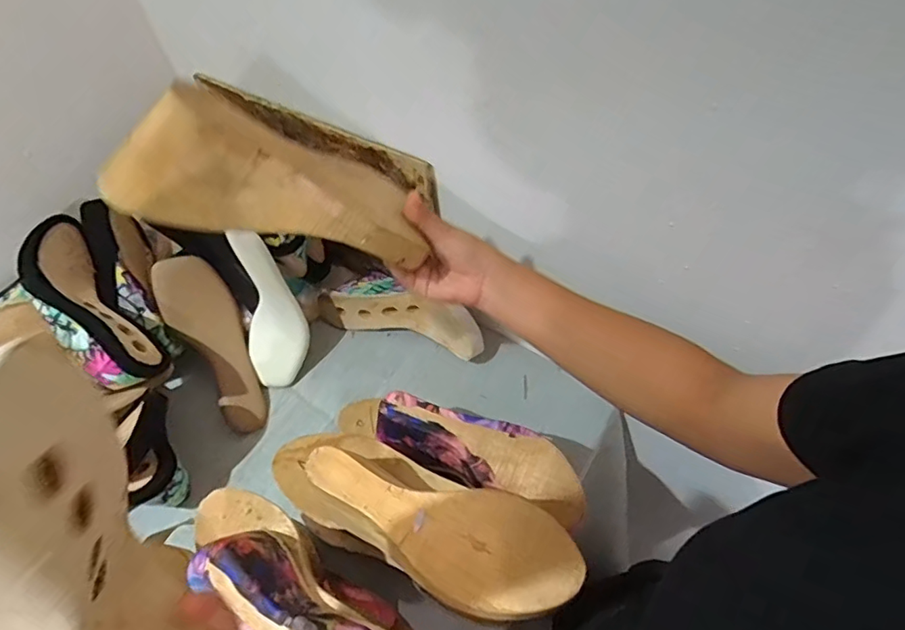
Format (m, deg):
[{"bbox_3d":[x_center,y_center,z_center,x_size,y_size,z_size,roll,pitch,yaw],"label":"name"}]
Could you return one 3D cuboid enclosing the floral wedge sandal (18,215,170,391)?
[{"bbox_3d":[-0.411,-0.011,0.593,0.081,0.057,0.238,-36,71,-19],"label":"floral wedge sandal"}]

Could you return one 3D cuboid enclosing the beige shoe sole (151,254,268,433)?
[{"bbox_3d":[-0.296,0.037,0.669,0.076,0.046,0.225,-26,95,-13],"label":"beige shoe sole"}]

